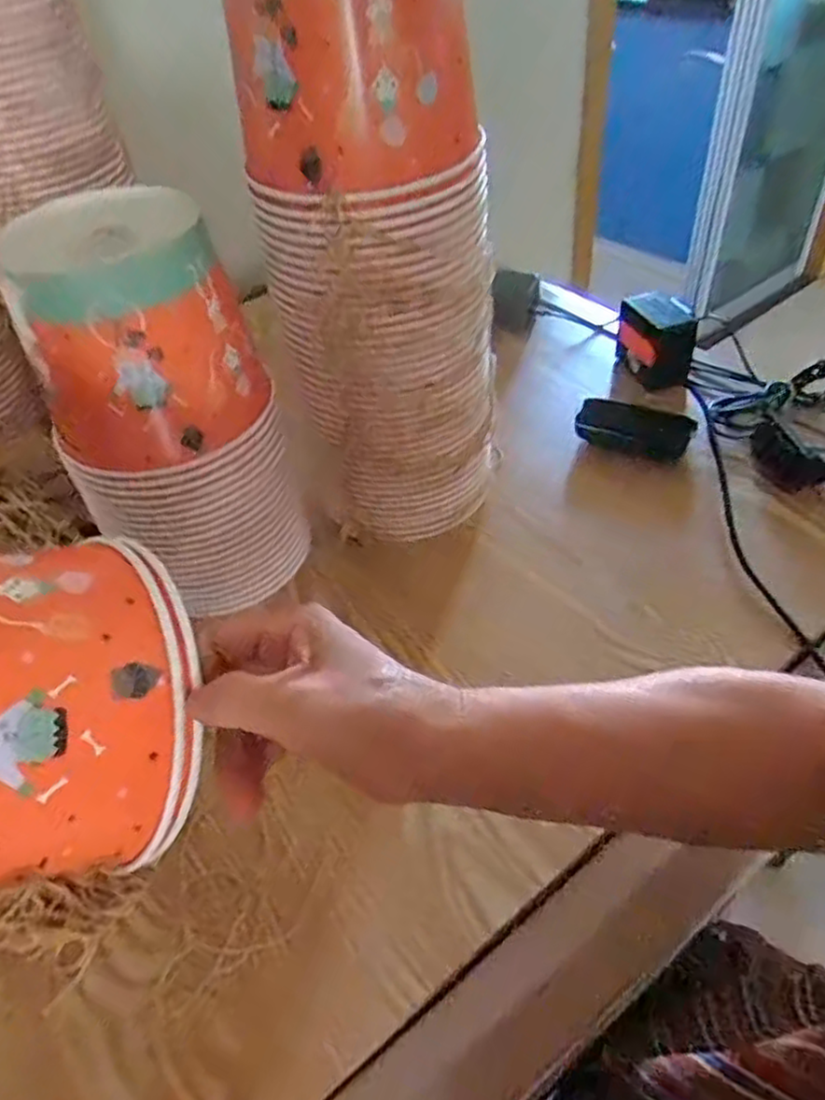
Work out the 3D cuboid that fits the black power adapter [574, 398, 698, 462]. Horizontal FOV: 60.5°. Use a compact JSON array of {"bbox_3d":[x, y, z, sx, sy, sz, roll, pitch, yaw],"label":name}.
[{"bbox_3d":[0.216,-0.119,0.690,0.106,0.023,0.054,15,49,20],"label":"black power adapter"}]

